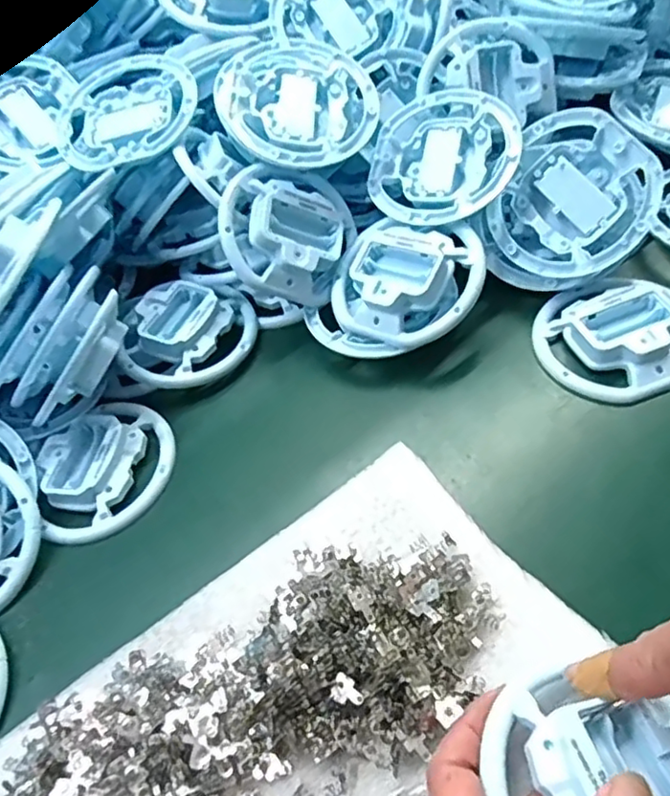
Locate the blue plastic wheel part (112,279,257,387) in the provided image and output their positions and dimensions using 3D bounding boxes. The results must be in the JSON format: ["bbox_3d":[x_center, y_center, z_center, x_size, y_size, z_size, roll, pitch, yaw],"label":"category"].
[{"bbox_3d":[-0.104,-0.048,0.454,0.085,0.026,0.094,33,66,23],"label":"blue plastic wheel part"}]

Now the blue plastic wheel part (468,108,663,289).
[{"bbox_3d":[0.154,-0.126,0.421,0.098,0.019,0.112,37,105,22],"label":"blue plastic wheel part"}]

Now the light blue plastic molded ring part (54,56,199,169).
[{"bbox_3d":[-0.152,-0.208,0.452,0.102,0.022,0.101,-2,57,4],"label":"light blue plastic molded ring part"}]

